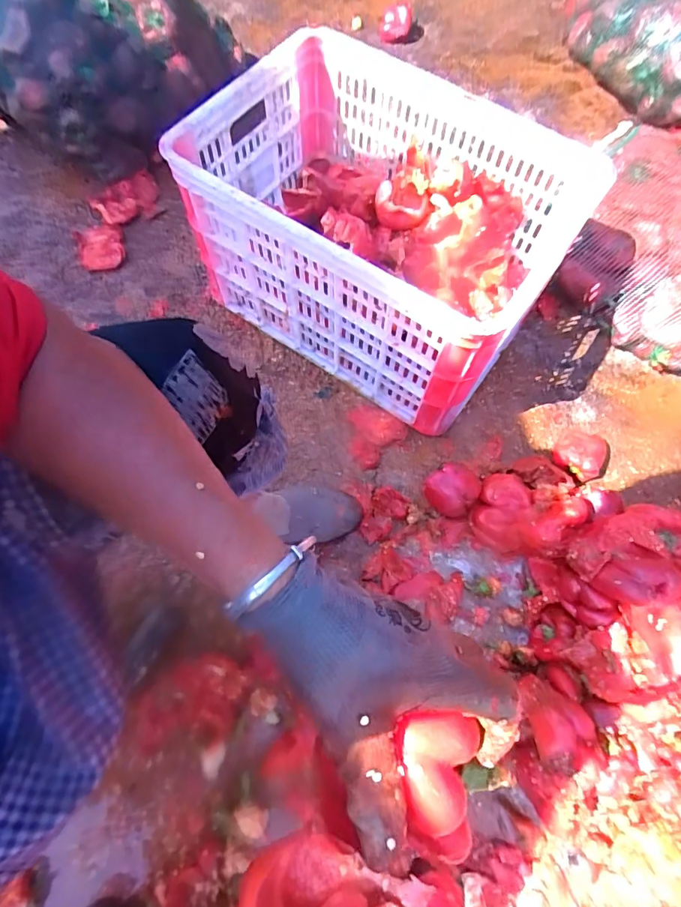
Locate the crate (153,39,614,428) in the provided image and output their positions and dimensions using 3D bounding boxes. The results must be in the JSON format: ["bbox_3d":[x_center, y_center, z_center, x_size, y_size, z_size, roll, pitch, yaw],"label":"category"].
[{"bbox_3d":[0.057,-0.349,0.776,0.515,0.289,0.369,33,71,10],"label":"crate"}]

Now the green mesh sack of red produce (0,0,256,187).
[{"bbox_3d":[-0.610,-0.870,0.971,0.679,0.259,0.404,30,71,9],"label":"green mesh sack of red produce"}]

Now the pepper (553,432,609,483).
[{"bbox_3d":[0.390,0.001,0.782,0.077,0.061,0.073,1,70,-2],"label":"pepper"}]

